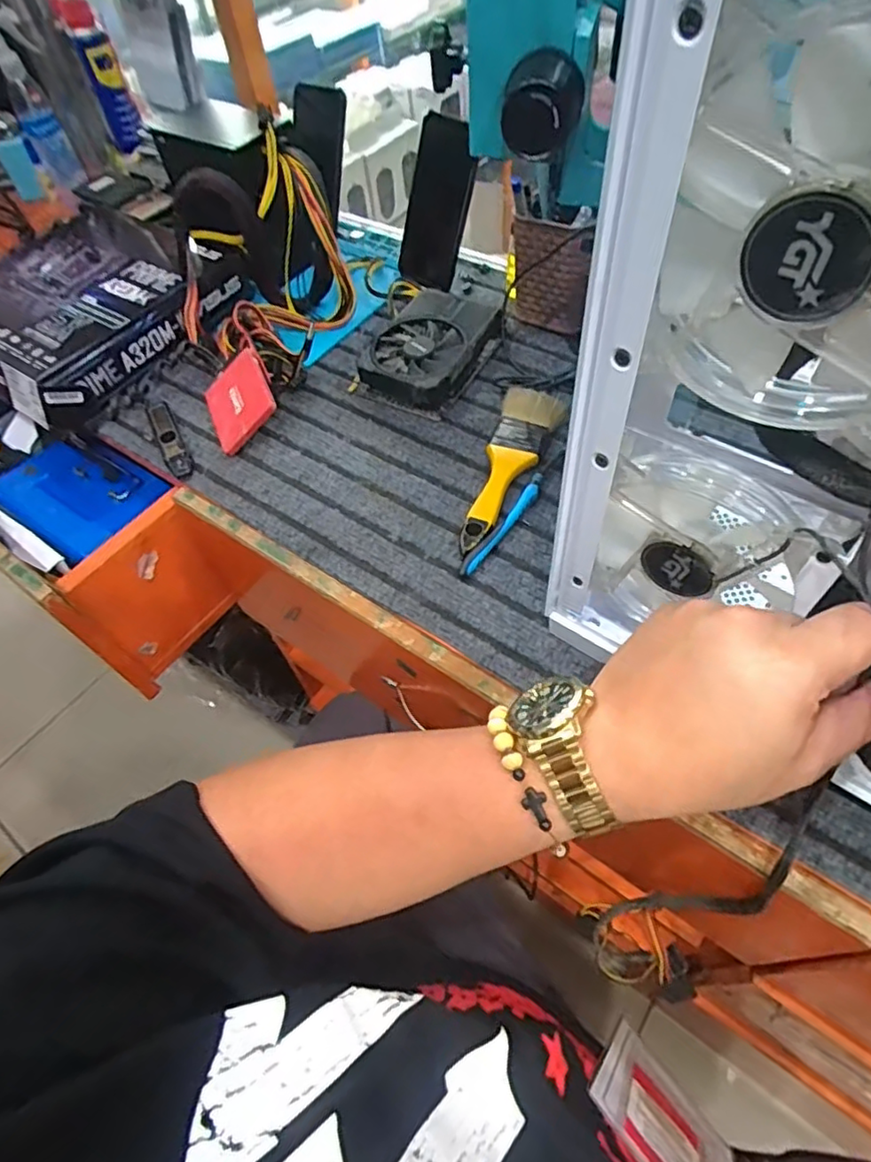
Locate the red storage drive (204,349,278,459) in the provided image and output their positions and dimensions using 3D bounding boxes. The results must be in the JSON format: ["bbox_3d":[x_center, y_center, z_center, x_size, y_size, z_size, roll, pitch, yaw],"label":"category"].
[{"bbox_3d":[-0.195,-0.178,0.597,0.074,0.013,0.099,-42,58,19],"label":"red storage drive"}]

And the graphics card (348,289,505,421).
[{"bbox_3d":[-0.006,-0.238,0.622,0.107,0.045,0.145,26,62,21],"label":"graphics card"}]

